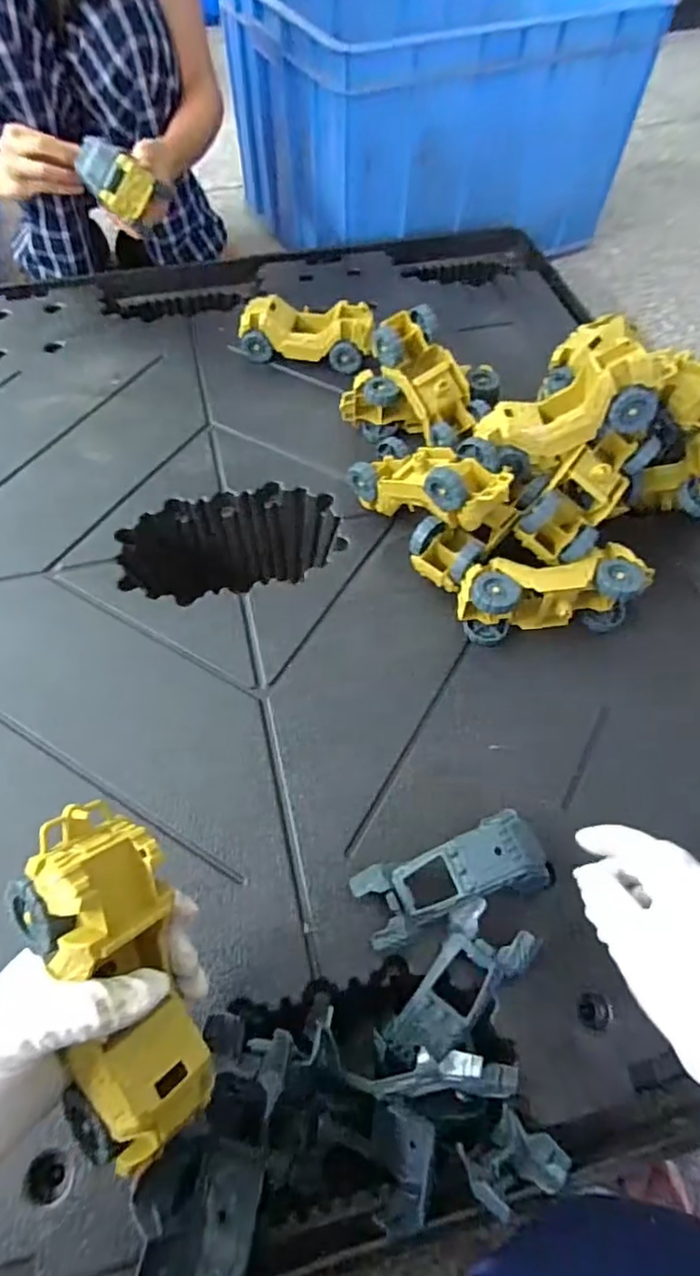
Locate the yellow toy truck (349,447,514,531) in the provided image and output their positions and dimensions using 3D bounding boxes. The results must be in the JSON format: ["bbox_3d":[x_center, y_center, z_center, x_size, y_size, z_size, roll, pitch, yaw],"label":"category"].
[{"bbox_3d":[0.079,-0.148,0.569,0.066,0.063,0.172,-45,41,-22],"label":"yellow toy truck"}]

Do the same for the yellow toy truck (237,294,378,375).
[{"bbox_3d":[-0.050,-0.380,0.747,0.161,0.067,0.060,10,61,5],"label":"yellow toy truck"}]

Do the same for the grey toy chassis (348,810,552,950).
[{"bbox_3d":[0.077,0.173,0.433,0.141,0.043,0.056,-19,63,-11],"label":"grey toy chassis"}]

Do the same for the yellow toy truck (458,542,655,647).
[{"bbox_3d":[0.189,-0.041,0.548,0.178,0.058,0.062,-8,61,-5],"label":"yellow toy truck"}]

